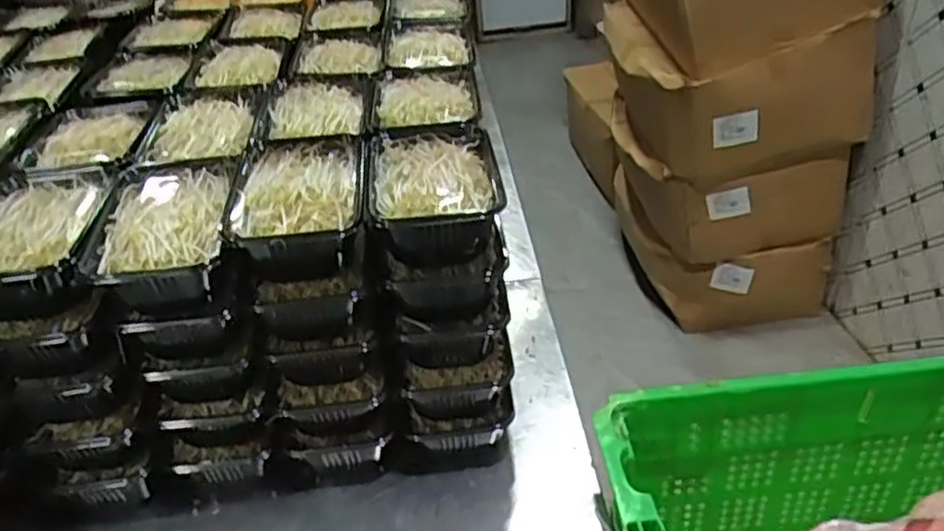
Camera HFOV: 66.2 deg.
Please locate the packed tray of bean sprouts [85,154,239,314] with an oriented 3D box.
[{"bbox_3d":[-0.281,-0.032,0.680,0.117,0.062,0.173,-8,35,-4],"label":"packed tray of bean sprouts"}]

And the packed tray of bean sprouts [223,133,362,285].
[{"bbox_3d":[-0.160,-0.051,0.684,0.120,0.064,0.199,-6,35,0],"label":"packed tray of bean sprouts"}]

